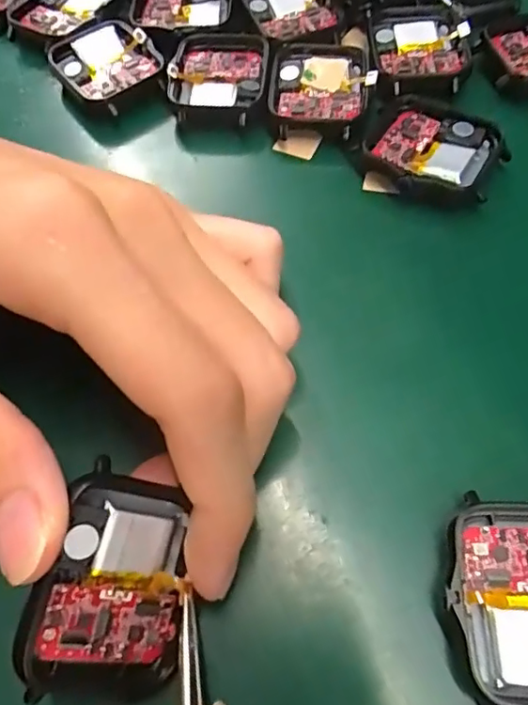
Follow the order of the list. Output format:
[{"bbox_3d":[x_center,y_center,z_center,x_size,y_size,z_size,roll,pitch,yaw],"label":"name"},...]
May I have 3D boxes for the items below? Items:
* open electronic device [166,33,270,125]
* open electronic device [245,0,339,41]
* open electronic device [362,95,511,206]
[{"bbox_3d":[-0.018,-0.107,0.217,0.037,0.007,0.046,3,61,3],"label":"open electronic device"},{"bbox_3d":[0.010,-0.145,0.233,0.031,0.006,0.042,-17,62,-8],"label":"open electronic device"},{"bbox_3d":[0.059,-0.070,0.194,0.044,0.007,0.038,21,64,12],"label":"open electronic device"}]

